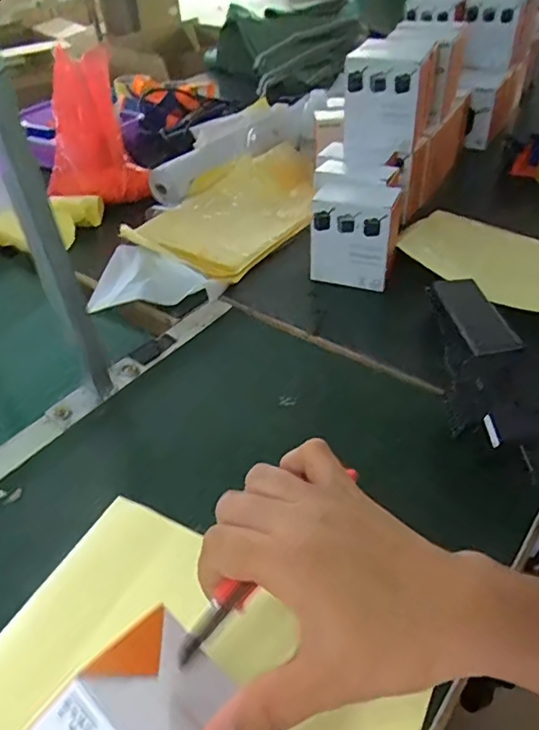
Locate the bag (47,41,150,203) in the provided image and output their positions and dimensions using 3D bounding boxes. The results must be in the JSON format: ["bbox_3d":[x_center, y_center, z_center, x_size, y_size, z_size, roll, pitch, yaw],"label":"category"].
[{"bbox_3d":[-0.323,-0.395,0.947,0.166,0.263,0.090,-21,5,-16],"label":"bag"}]

